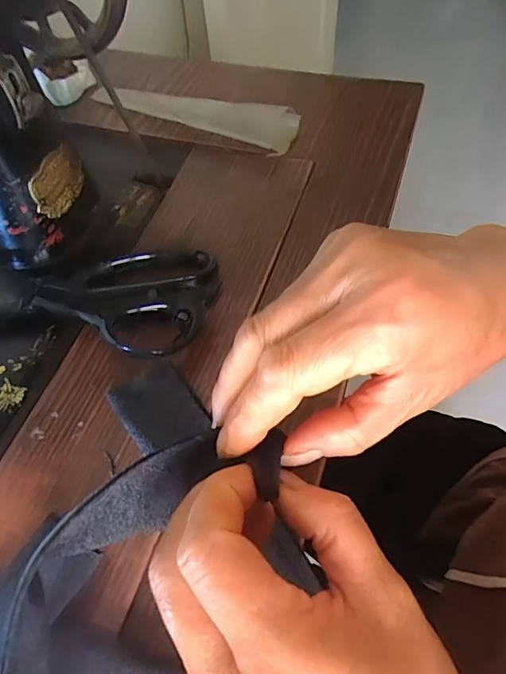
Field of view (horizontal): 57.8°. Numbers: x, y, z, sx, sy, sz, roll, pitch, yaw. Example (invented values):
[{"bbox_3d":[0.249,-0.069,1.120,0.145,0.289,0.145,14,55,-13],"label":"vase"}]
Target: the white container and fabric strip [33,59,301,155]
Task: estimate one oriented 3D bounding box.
[{"bbox_3d":[-0.077,-0.202,0.401,0.235,0.028,0.041,19,61,15],"label":"white container and fabric strip"}]

